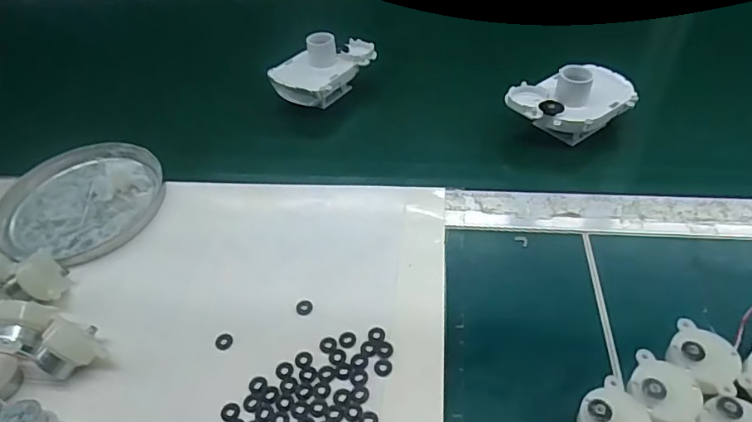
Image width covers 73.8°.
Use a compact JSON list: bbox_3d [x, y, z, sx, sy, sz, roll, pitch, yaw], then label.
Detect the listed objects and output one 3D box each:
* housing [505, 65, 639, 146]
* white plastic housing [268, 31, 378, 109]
[{"bbox_3d":[0.167,-0.093,0.429,0.097,0.055,0.060,-16,45,-10],"label":"housing"},{"bbox_3d":[-0.053,-0.143,0.507,0.068,0.065,0.098,27,53,29],"label":"white plastic housing"}]

